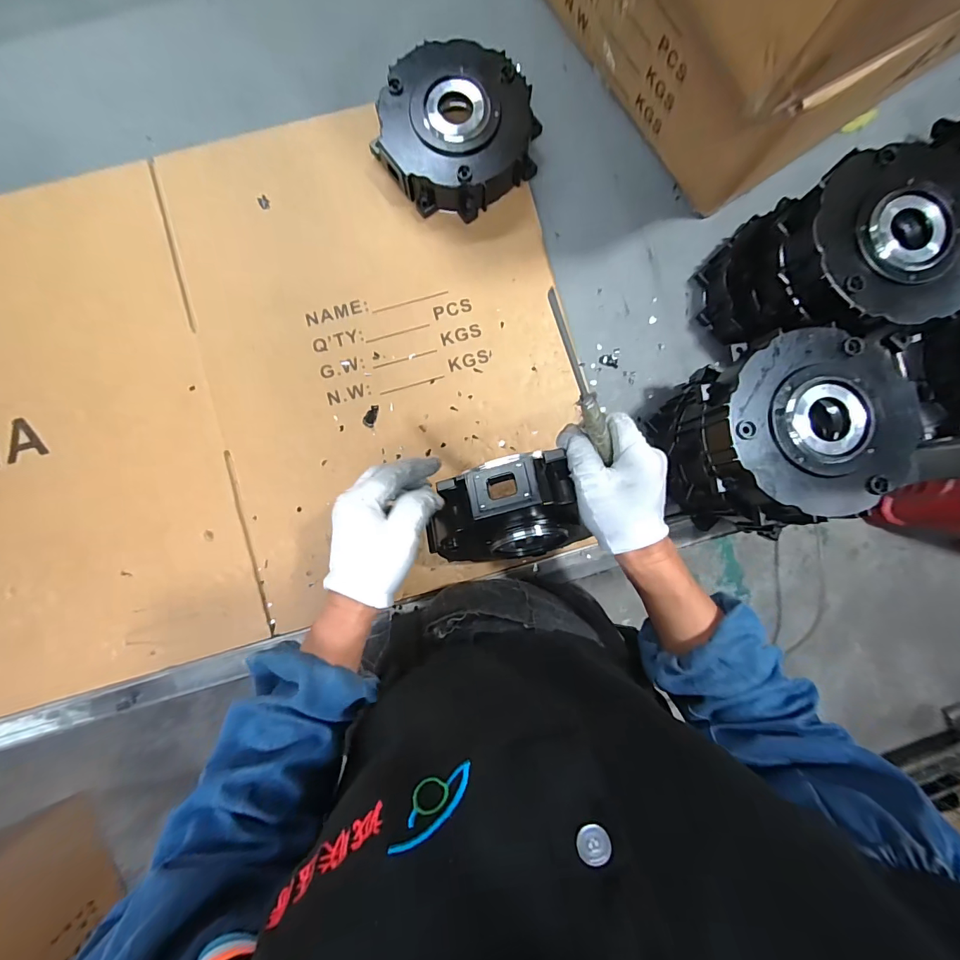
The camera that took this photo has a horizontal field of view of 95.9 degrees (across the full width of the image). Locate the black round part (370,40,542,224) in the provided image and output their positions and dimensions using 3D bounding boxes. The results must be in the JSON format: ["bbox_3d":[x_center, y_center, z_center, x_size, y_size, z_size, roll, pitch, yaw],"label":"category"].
[{"bbox_3d":[-0.028,-0.405,0.502,0.176,0.059,0.169,0,88,-2],"label":"black round part"}]

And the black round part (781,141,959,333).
[{"bbox_3d":[0.390,-0.228,0.414,0.161,0.051,0.157,0,87,-2],"label":"black round part"}]

